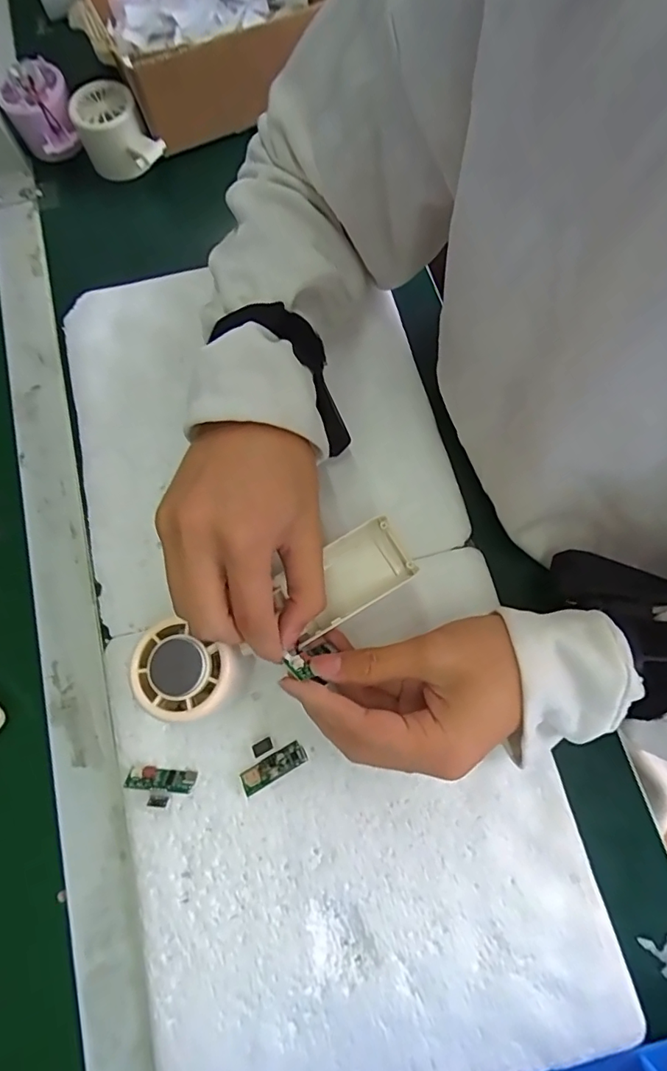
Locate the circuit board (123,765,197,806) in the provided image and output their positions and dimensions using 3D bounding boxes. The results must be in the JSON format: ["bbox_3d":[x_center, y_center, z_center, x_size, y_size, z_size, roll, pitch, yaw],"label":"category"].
[{"bbox_3d":[-0.101,0.145,0.304,0.038,0.011,0.019,7,74,3],"label":"circuit board"}]

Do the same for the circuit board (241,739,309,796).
[{"bbox_3d":[-0.035,0.135,0.306,0.039,0.006,0.014,-28,75,-7],"label":"circuit board"}]

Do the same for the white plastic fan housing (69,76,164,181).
[{"bbox_3d":[-0.181,-0.336,0.444,0.065,0.050,0.054,41,80,13],"label":"white plastic fan housing"}]

